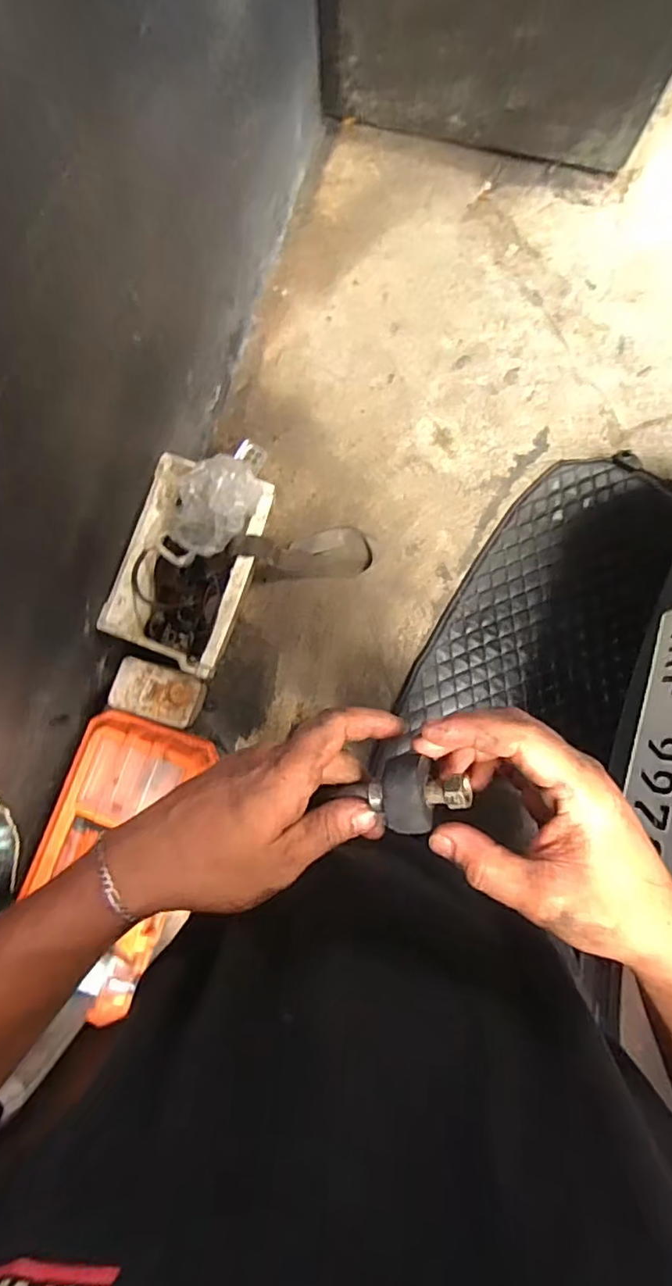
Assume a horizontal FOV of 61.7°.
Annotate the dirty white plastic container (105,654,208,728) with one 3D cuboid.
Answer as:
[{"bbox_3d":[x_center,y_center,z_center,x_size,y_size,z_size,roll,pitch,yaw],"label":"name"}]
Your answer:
[{"bbox_3d":[-0.362,0.102,1.143,0.178,0.050,0.107,18,84,1],"label":"dirty white plastic container"}]

